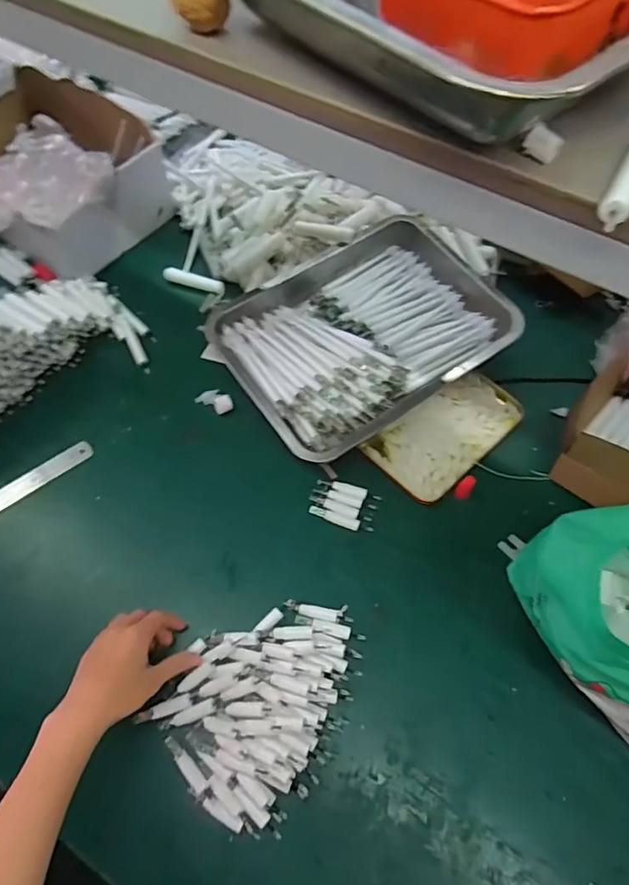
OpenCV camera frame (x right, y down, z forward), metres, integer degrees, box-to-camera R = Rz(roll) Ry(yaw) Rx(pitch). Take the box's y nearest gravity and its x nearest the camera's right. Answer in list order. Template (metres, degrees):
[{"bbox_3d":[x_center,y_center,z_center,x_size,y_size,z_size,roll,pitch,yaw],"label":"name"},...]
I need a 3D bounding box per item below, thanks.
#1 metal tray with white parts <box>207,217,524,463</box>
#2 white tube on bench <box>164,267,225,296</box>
[{"bbox_3d":[0.062,-0.144,0.715,0.349,0.058,0.271,-31,67,-15],"label":"metal tray with white parts"},{"bbox_3d":[-0.180,-0.242,0.798,0.096,0.015,0.023,20,64,10],"label":"white tube on bench"}]

